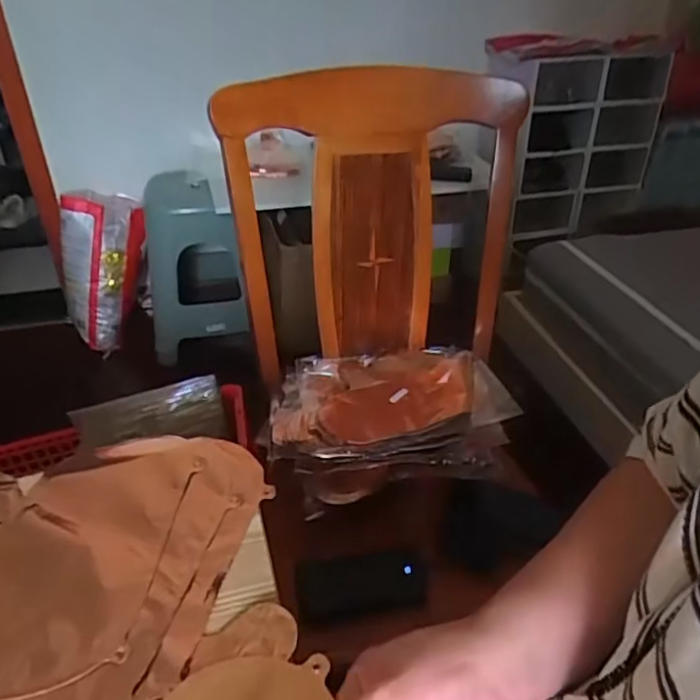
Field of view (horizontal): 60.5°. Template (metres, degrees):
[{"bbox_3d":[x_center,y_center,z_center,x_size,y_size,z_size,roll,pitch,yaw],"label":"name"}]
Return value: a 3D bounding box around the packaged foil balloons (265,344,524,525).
[{"bbox_3d":[0.055,0.097,0.899,0.346,0.066,0.265,-4,35,-6],"label":"packaged foil balloons"}]

